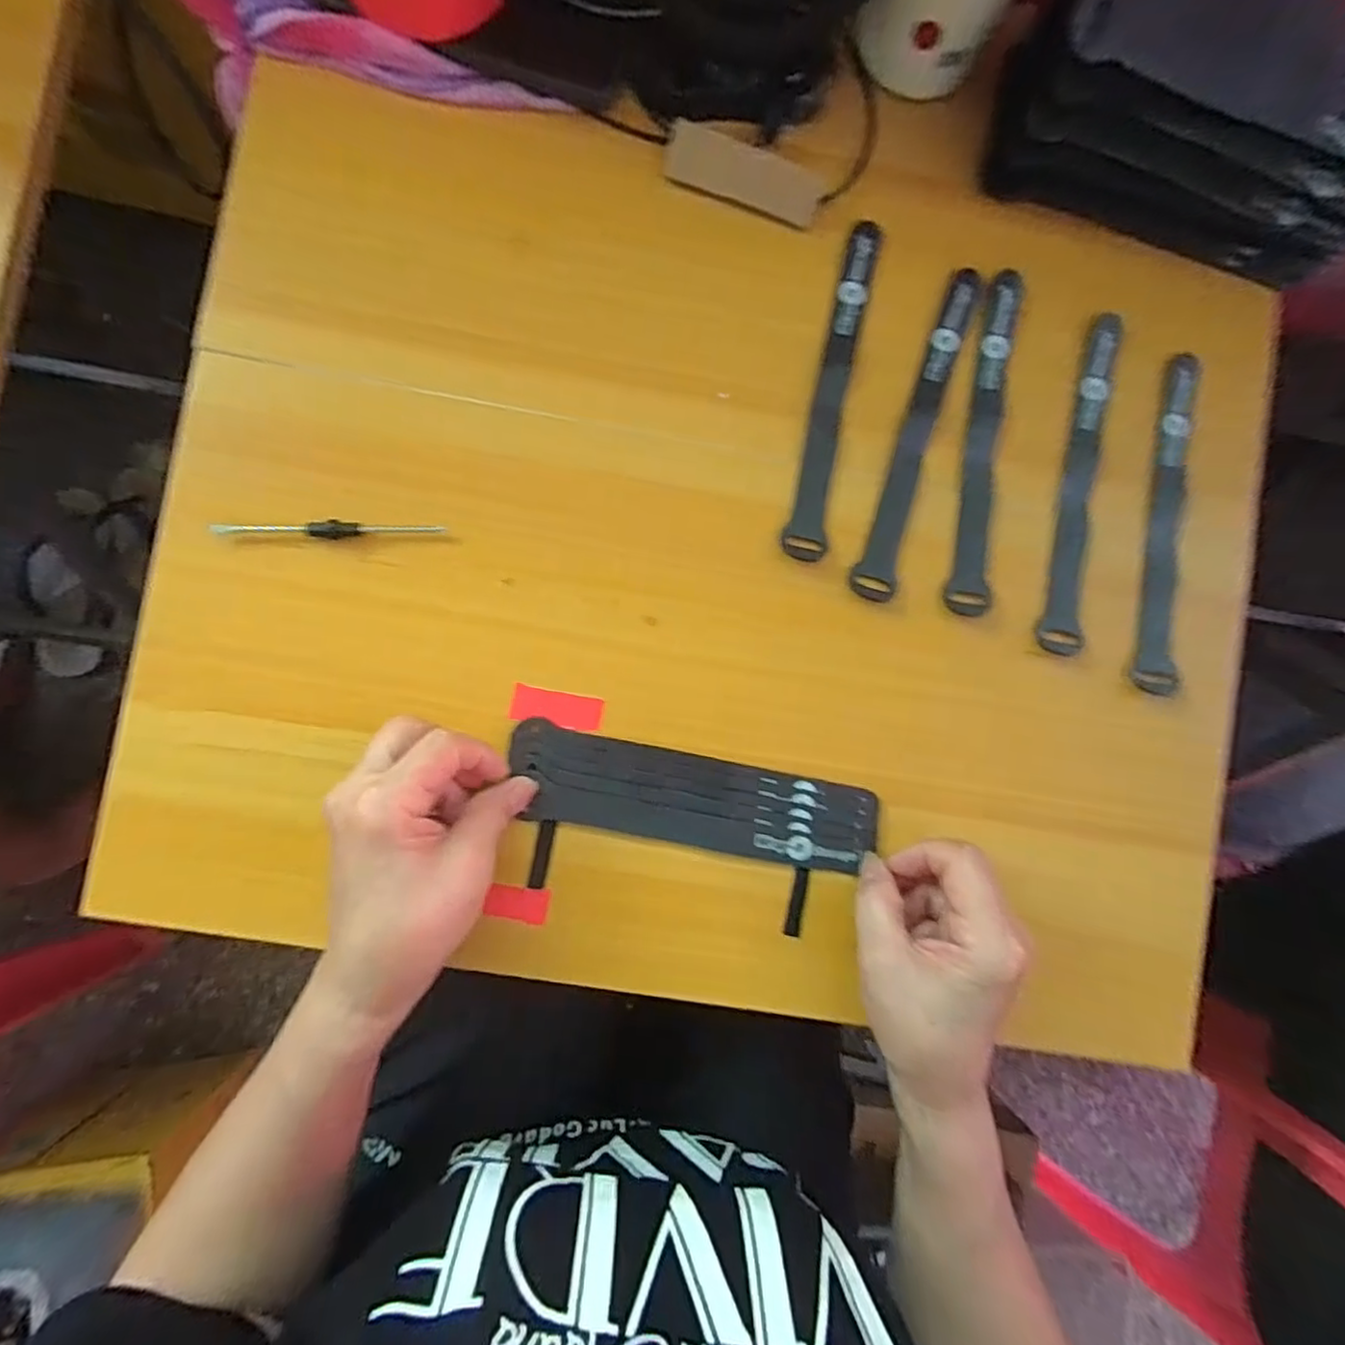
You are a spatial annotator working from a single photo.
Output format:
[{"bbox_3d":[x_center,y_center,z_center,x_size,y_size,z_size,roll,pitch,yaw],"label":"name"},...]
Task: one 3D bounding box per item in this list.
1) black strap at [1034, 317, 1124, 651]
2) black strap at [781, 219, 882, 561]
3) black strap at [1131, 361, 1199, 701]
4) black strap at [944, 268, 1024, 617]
[{"bbox_3d":[0.226,-0.102,0.354,0.019,0.010,0.184,10,87,-3],"label":"black strap"},{"bbox_3d":[0.089,-0.157,0.356,0.023,0.008,0.192,11,87,-3],"label":"black strap"},{"bbox_3d":[0.280,-0.084,0.360,0.020,0.006,0.190,7,88,-4],"label":"black strap"},{"bbox_3d":[0.175,-0.128,0.356,0.021,0.007,0.192,9,87,-4],"label":"black strap"}]

